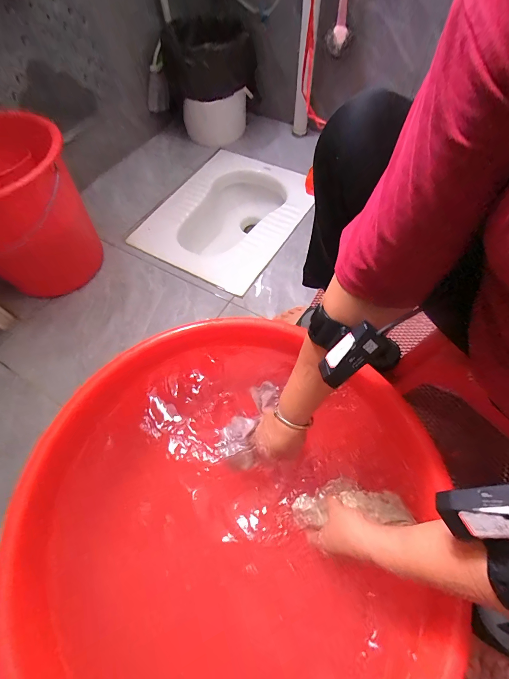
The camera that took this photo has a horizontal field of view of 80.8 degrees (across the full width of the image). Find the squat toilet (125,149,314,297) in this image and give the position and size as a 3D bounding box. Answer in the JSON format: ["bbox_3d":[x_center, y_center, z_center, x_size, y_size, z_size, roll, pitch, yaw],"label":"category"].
[{"bbox_3d":[-0.063,-0.364,0.965,0.398,0.173,0.530,27,65,16],"label":"squat toilet"}]

